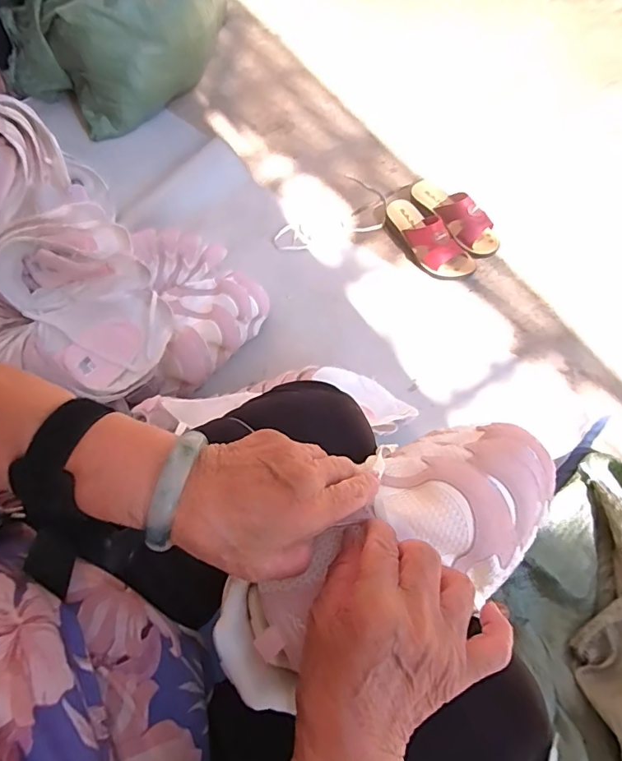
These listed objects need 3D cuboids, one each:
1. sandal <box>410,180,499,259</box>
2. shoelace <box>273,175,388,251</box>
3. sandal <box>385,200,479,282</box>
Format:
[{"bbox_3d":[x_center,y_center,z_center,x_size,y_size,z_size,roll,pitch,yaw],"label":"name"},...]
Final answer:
[{"bbox_3d":[0.297,-0.349,0.984,0.076,0.075,0.228,-33,68,-12],"label":"sandal"},{"bbox_3d":[0.059,-0.344,1.028,0.158,0.009,0.269,37,72,18],"label":"shoelace"},{"bbox_3d":[0.230,-0.290,0.958,0.074,0.079,0.226,-35,69,-13],"label":"sandal"}]

